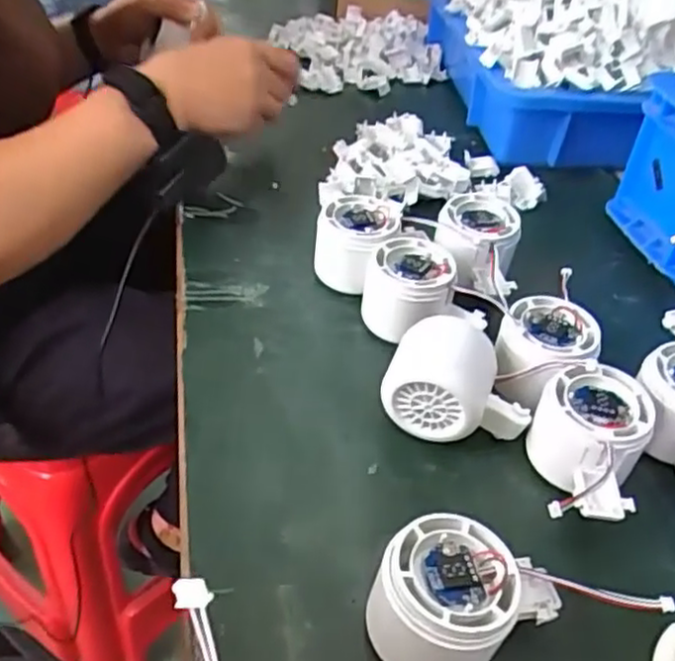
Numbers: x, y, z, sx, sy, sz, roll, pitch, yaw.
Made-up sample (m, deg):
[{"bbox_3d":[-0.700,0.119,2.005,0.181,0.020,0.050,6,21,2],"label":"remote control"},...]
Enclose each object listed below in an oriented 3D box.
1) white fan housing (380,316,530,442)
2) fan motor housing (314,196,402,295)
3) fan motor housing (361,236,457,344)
[{"bbox_3d":[0.070,0.032,0.402,0.081,0.059,0.052,21,44,17],"label":"white fan housing"},{"bbox_3d":[0.016,-0.062,0.501,0.054,0.052,0.055,3,42,-3],"label":"fan motor housing"},{"bbox_3d":[0.046,-0.025,0.473,0.059,0.051,0.064,13,42,6],"label":"fan motor housing"}]

